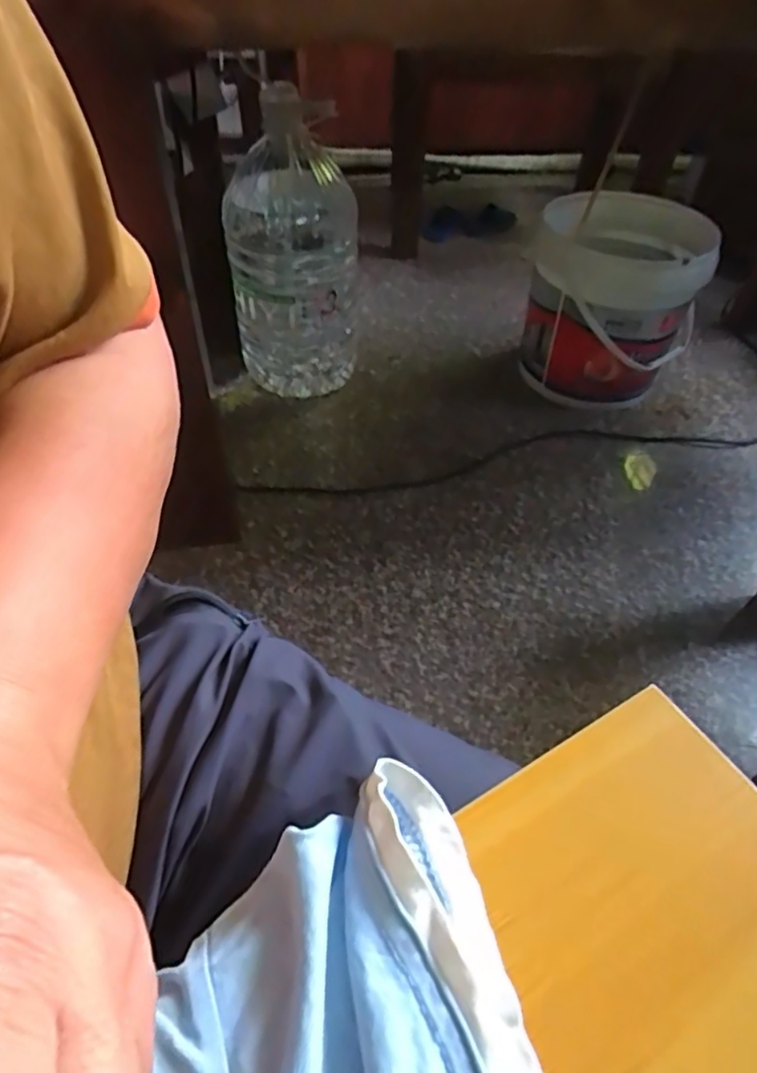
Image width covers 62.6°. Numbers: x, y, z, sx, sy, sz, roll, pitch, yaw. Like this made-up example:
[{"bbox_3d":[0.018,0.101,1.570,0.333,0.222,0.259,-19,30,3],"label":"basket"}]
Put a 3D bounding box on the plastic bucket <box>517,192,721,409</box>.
[{"bbox_3d":[0.440,-0.434,1.186,0.298,0.294,0.307,15,50,12],"label":"plastic bucket"}]

